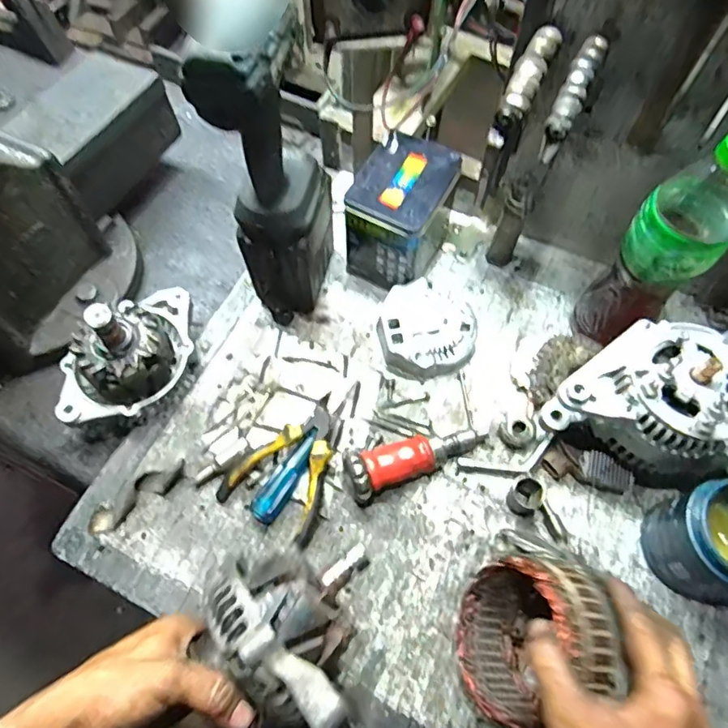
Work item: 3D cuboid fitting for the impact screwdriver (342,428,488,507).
[{"bbox_3d":[0.053,0.090,0.537,0.149,0.049,0.040,-22,67,-11],"label":"impact screwdriver"}]

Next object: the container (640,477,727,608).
[{"bbox_3d":[0.320,0.160,0.481,0.090,0.100,0.092,14,65,6],"label":"container"}]

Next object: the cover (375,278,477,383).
[{"bbox_3d":[0.071,-0.042,0.610,0.113,0.034,0.113,-14,66,-7],"label":"cover"}]

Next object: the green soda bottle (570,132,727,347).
[{"bbox_3d":[0.276,-0.100,0.496,0.072,0.243,0.078,-41,71,-19],"label":"green soda bottle"}]

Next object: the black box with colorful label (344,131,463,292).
[{"bbox_3d":[0.045,-0.173,0.626,0.094,0.124,0.128,28,67,12],"label":"black box with colorful label"}]

